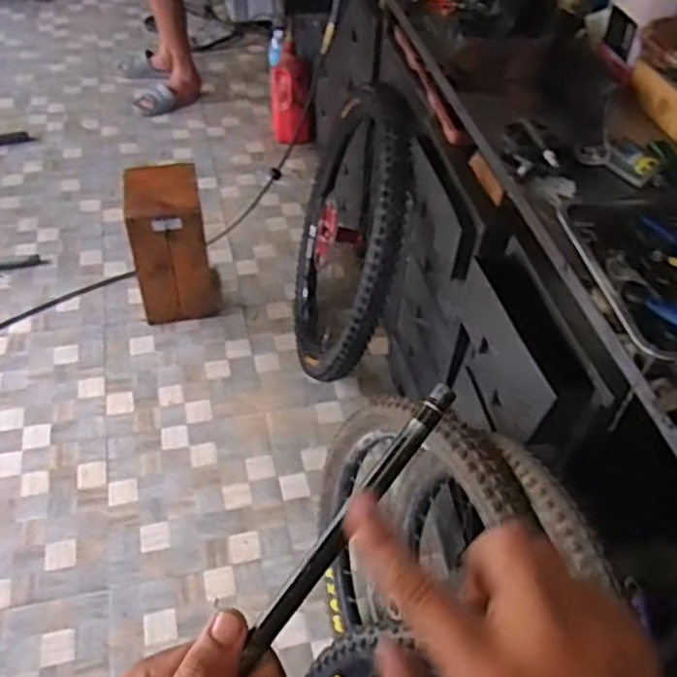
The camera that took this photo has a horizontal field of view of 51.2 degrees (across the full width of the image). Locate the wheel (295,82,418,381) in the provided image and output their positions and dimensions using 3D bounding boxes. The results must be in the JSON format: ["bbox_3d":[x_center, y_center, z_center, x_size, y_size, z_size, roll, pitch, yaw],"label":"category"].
[{"bbox_3d":[0.009,-0.265,1.800,0.096,0.716,0.755,9,8,-18],"label":"wheel"}]

